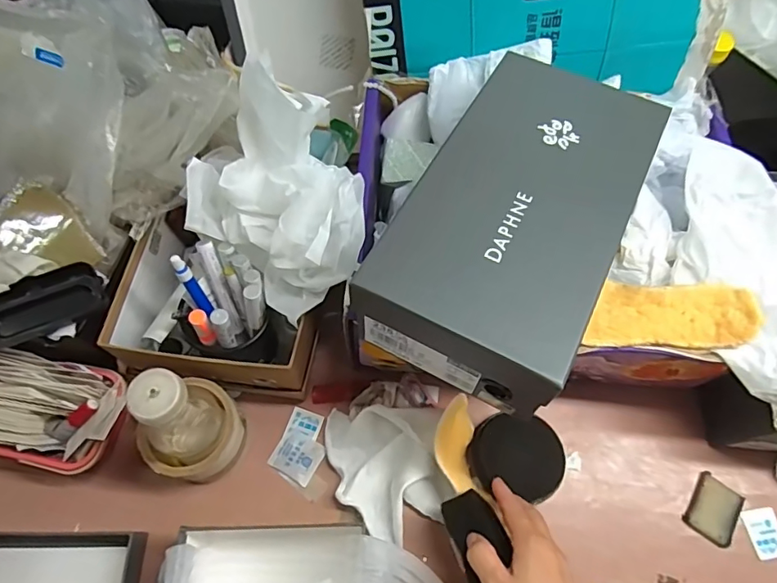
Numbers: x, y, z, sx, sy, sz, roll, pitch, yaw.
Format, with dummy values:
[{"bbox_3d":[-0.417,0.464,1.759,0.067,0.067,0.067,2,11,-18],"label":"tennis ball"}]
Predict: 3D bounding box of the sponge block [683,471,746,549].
[{"bbox_3d":[0.342,0.230,0.528,0.049,0.007,0.061,34,68,13],"label":"sponge block"}]

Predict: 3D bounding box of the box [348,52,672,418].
[{"bbox_3d":[0.111,-0.068,0.430,0.159,0.080,0.301,27,67,10],"label":"box"}]

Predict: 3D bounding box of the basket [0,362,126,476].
[{"bbox_3d":[-0.343,0.123,0.504,0.177,0.072,0.102,12,65,3],"label":"basket"}]

